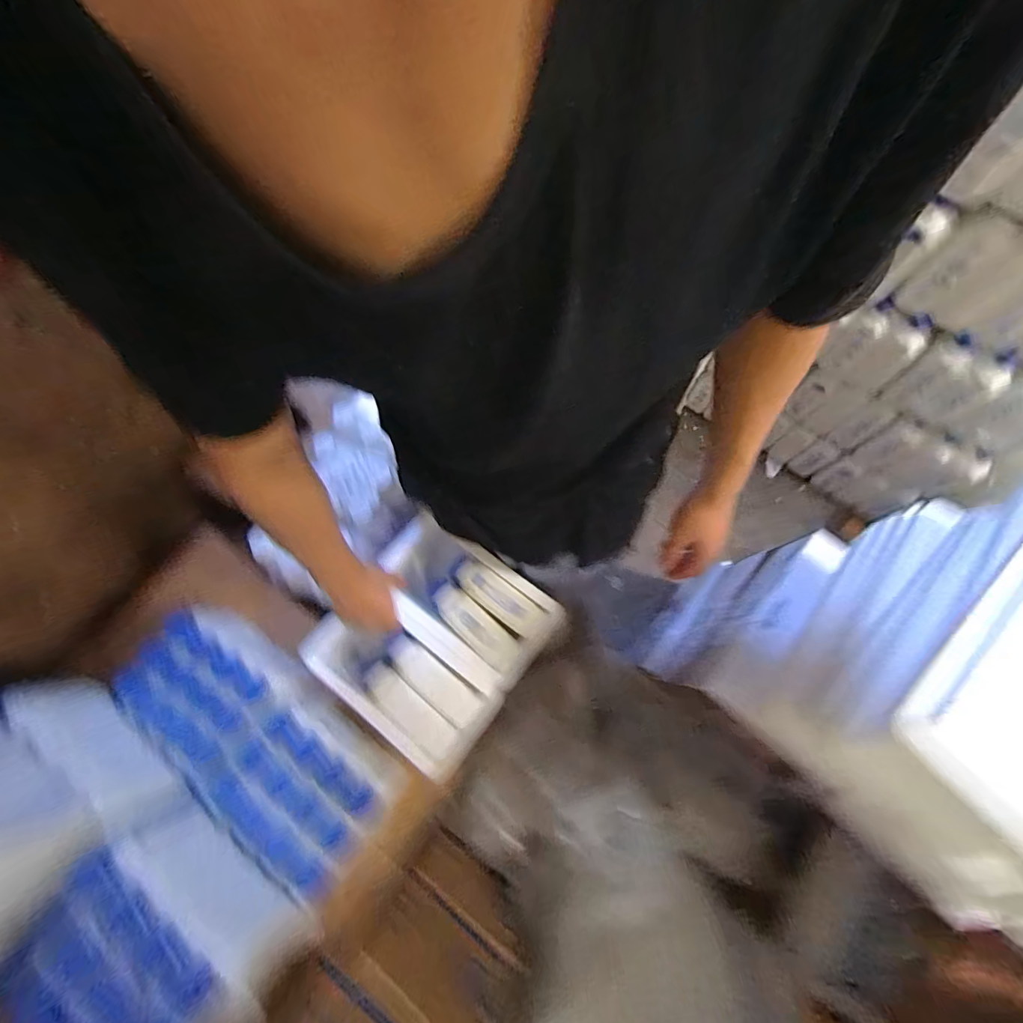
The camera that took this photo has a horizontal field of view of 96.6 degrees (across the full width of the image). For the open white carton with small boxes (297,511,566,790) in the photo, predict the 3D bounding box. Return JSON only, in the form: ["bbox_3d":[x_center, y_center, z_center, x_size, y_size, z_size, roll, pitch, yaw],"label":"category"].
[{"bbox_3d":[-0.117,0.190,0.705,0.256,0.146,0.287,38,77,11],"label":"open white carton with small boxes"}]

